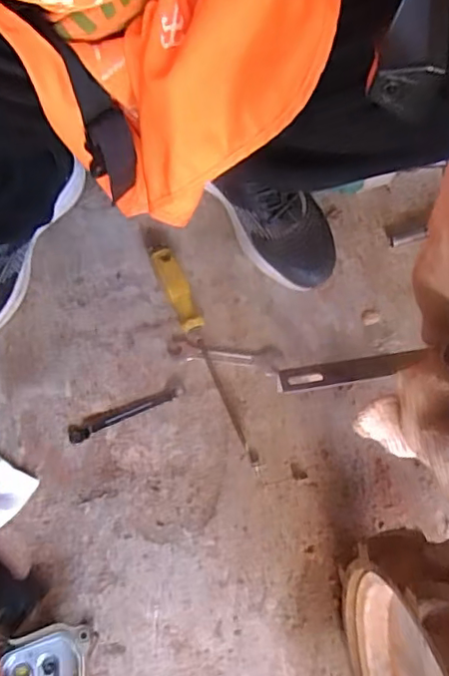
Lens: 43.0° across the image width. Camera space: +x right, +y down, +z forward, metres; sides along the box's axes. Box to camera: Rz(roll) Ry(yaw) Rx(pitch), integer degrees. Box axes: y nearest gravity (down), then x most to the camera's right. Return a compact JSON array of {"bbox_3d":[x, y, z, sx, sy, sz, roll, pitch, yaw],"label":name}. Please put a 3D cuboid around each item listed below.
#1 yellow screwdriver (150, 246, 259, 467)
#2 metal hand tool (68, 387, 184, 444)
[{"bbox_3d":[-0.023,0.018,0.723,0.031,0.035,0.298,-24,78,-7],"label":"yellow screwdriver"},{"bbox_3d":[-0.123,0.093,0.702,0.147,0.013,0.023,-21,78,-6],"label":"metal hand tool"}]

